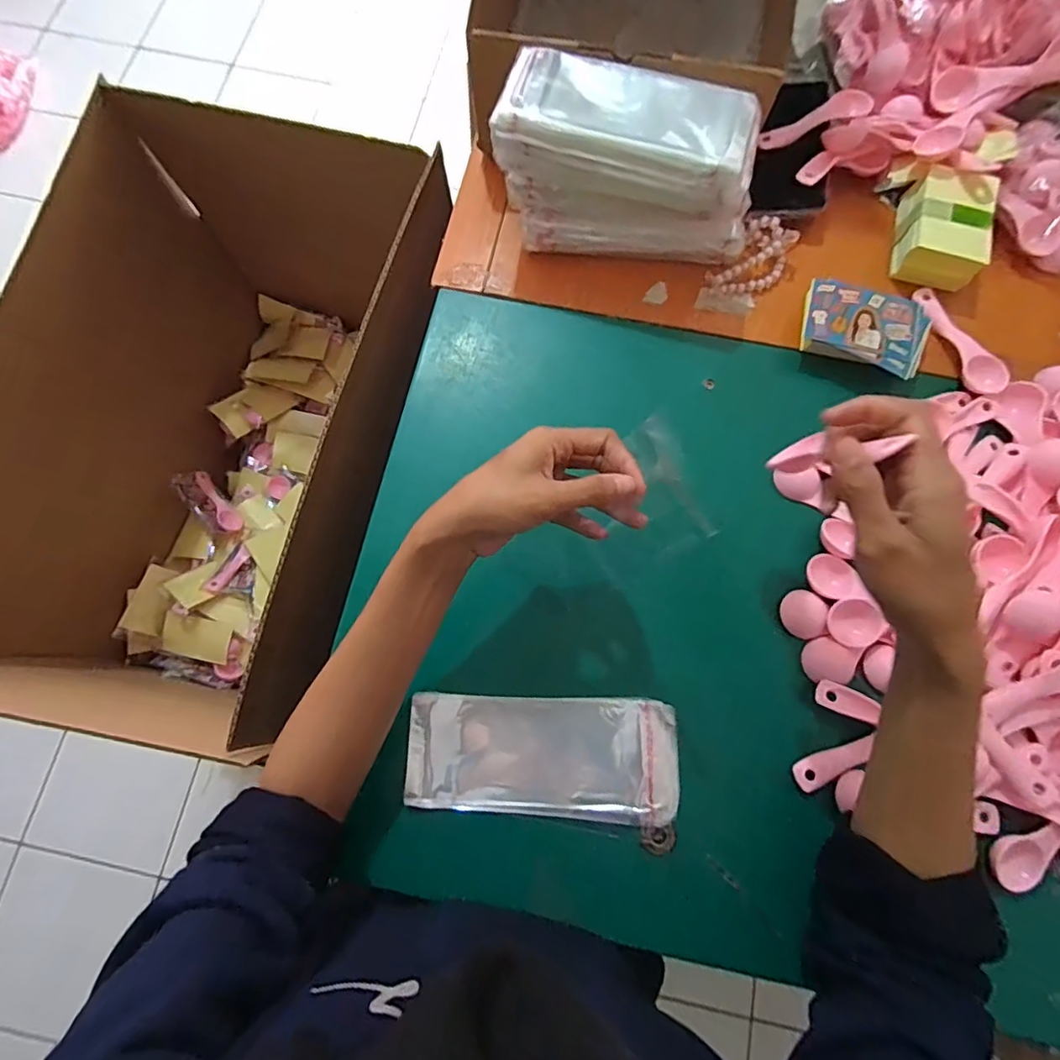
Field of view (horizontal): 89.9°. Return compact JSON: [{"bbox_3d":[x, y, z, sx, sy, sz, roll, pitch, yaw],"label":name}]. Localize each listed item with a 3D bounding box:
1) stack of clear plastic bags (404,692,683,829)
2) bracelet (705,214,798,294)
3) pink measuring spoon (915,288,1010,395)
[{"bbox_3d":[0.010,0.161,0.377,0.190,0.014,0.081,1,77,-1],"label":"stack of clear plastic bags"},{"bbox_3d":[0.202,-0.243,0.482,0.049,0.027,0.085,39,79,7],"label":"bracelet"},{"bbox_3d":[0.377,-0.168,0.466,0.029,0.013,0.112,-20,78,-6],"label":"pink measuring spoon"}]

